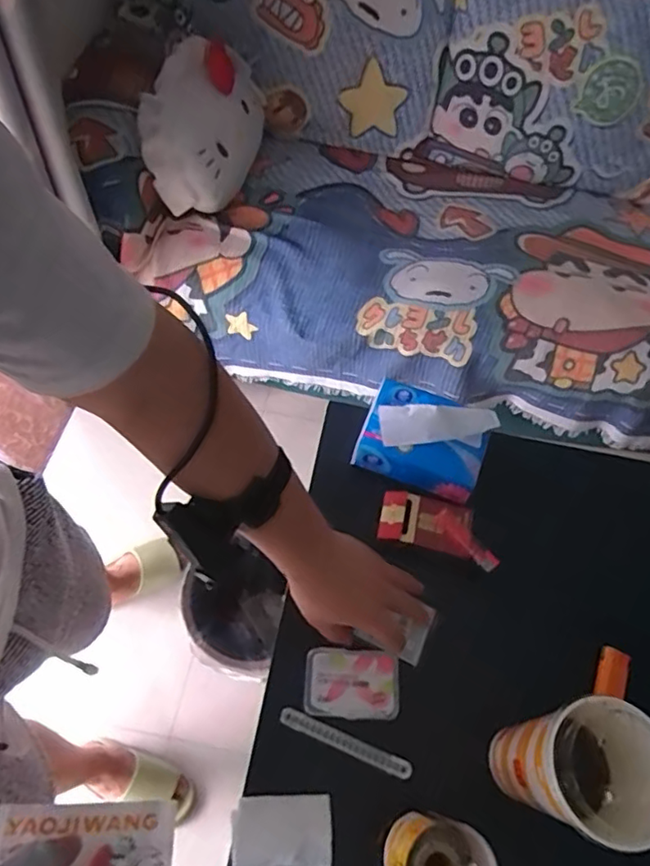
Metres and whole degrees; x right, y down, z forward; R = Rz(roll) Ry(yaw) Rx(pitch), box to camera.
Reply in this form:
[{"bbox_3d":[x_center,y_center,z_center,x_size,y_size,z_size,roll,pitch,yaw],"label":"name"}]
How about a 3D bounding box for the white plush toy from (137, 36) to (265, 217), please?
[{"bbox_3d":[-0.279,-0.690,1.288,0.257,0.120,0.441,34,62,-31],"label":"white plush toy"}]

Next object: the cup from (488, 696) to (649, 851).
[{"bbox_3d":[0.189,0.256,0.435,0.079,0.155,0.082,2,60,-3],"label":"cup"}]

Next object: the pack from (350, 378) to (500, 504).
[{"bbox_3d":[0.110,-0.001,0.635,0.139,0.068,0.102,21,61,8],"label":"pack"}]

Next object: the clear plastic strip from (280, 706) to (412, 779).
[{"bbox_3d":[0.018,0.285,0.523,0.127,0.005,0.015,22,53,7],"label":"clear plastic strip"}]

